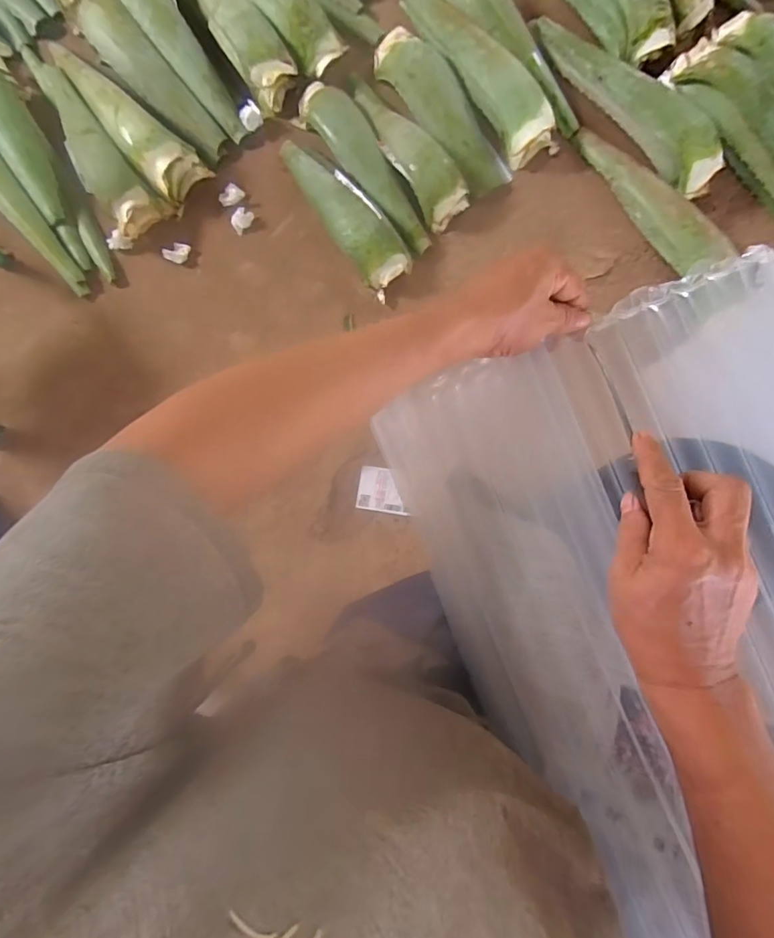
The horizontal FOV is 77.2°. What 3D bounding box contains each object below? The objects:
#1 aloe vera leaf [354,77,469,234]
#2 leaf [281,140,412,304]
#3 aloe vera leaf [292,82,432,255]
[{"bbox_3d":[0.022,-0.597,0.870,0.083,0.070,0.341,-34,79,2],"label":"aloe vera leaf"},{"bbox_3d":[-0.084,-0.477,0.875,0.096,0.066,0.346,-36,79,2],"label":"leaf"},{"bbox_3d":[-0.034,-0.556,0.877,0.086,0.054,0.374,-38,79,2],"label":"aloe vera leaf"}]

